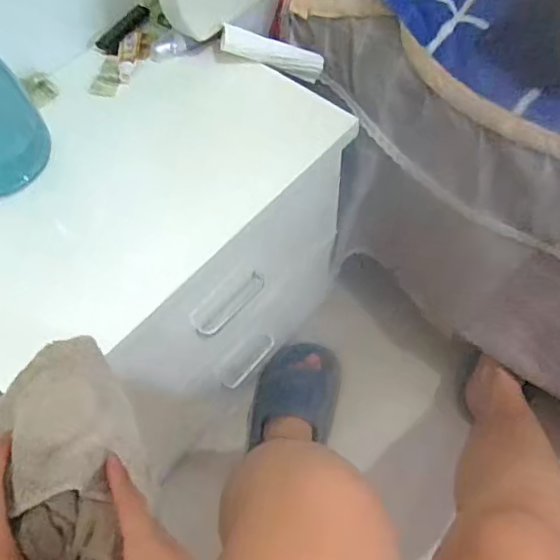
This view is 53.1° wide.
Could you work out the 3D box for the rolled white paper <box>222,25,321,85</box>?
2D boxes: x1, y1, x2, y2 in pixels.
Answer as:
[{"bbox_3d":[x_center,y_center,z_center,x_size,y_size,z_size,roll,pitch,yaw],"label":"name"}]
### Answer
[{"bbox_3d":[-0.009,-0.276,0.683,0.126,0.028,0.023,11,58,-21],"label":"rolled white paper"}]

